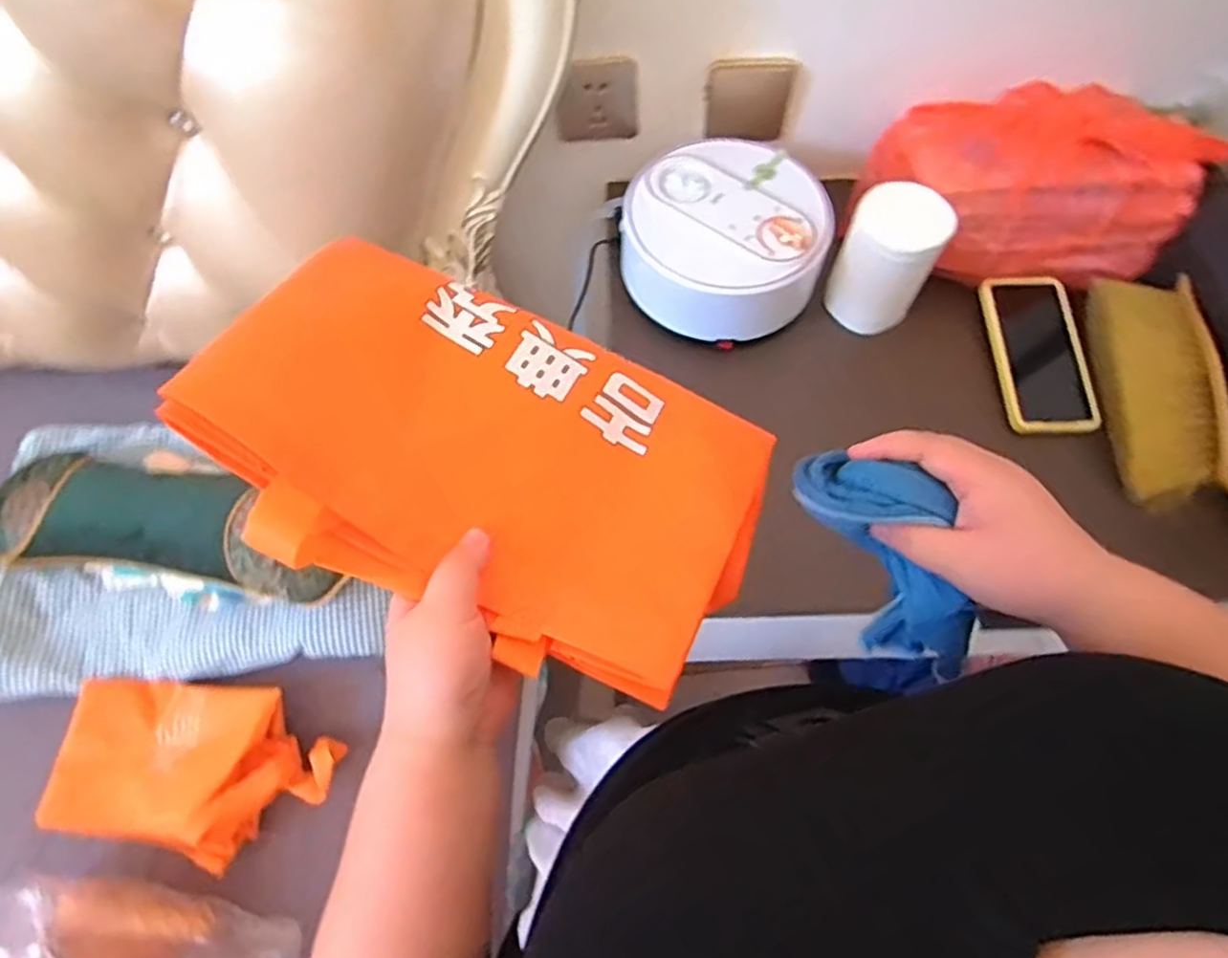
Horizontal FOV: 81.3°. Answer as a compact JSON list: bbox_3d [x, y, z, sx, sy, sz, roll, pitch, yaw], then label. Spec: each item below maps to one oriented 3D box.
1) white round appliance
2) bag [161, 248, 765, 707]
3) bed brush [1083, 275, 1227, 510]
[{"bbox_3d":[0.110,-0.242,0.726,0.200,0.085,0.191,0,64,0],"label":"white round appliance"},{"bbox_3d":[-0.055,-0.012,0.376,0.284,0.030,0.183,25,61,-11],"label":"bag"},{"bbox_3d":[0.535,-0.024,0.649,0.110,0.068,0.384,-9,64,-4],"label":"bed brush"}]

